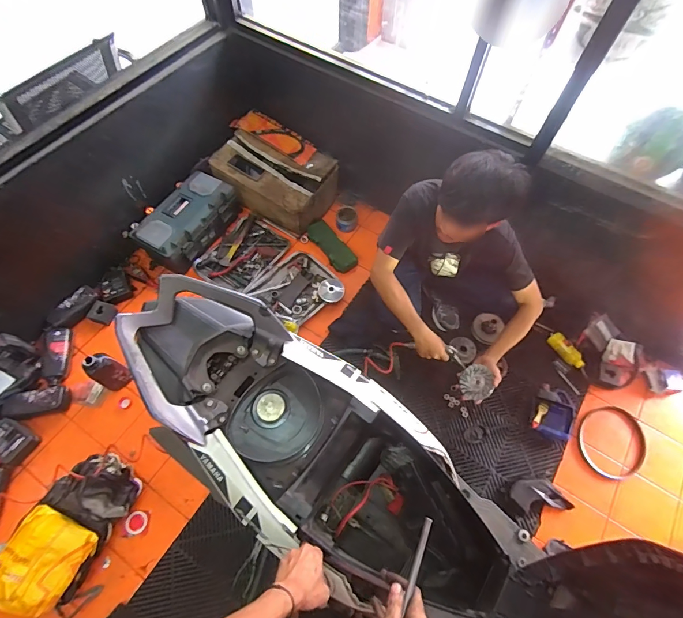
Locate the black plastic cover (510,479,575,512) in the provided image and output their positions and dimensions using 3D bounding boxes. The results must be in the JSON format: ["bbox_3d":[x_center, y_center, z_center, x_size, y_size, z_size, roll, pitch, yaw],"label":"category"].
[{"bbox_3d":[0.686,0.642,1.320,0.193,0.059,0.098,3,62,14],"label":"black plastic cover"}]

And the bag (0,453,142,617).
[{"bbox_3d":[-0.844,0.689,1.207,0.236,0.133,0.436,27,65,12],"label":"bag"}]

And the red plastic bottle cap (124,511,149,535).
[{"bbox_3d":[-0.693,0.726,1.307,0.072,0.033,0.073,1,63,-1],"label":"red plastic bottle cap"}]

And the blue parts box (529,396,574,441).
[{"bbox_3d":[0.787,0.402,1.446,0.136,0.049,0.166,26,65,11],"label":"blue parts box"}]

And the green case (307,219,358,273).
[{"bbox_3d":[-0.049,-0.295,1.806,0.108,0.052,0.287,-34,69,-17],"label":"green case"}]

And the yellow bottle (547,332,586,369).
[{"bbox_3d":[0.920,0.167,1.570,0.054,0.059,0.167,-27,67,-15],"label":"yellow bottle"}]

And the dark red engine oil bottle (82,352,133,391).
[{"bbox_3d":[-0.851,0.229,1.415,0.064,0.224,0.103,30,66,13],"label":"dark red engine oil bottle"}]

